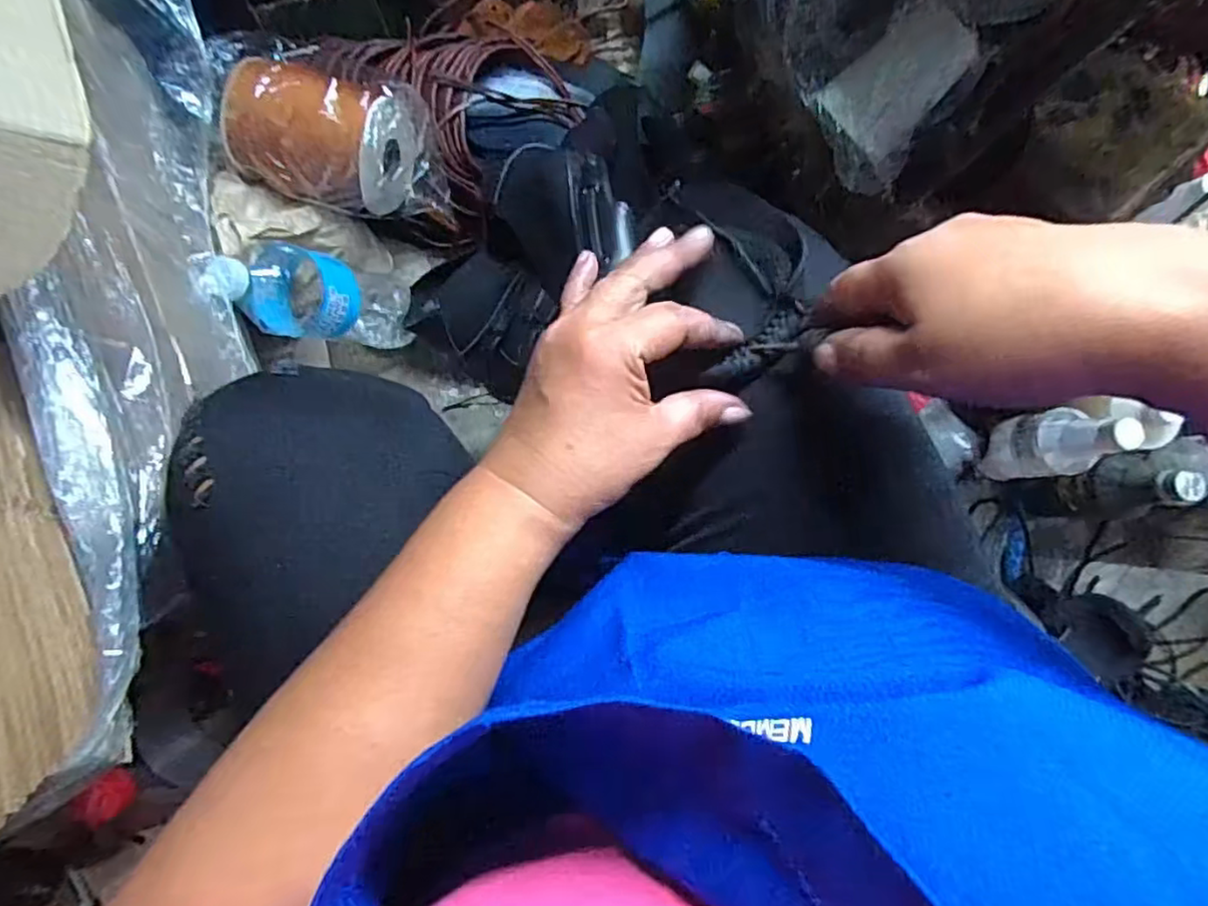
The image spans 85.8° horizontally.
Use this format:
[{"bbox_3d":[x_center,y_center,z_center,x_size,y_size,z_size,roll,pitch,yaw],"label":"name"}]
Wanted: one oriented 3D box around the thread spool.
[{"bbox_3d":[-0.262,-0.289,0.614,0.165,0.118,0.110,3,87,-3],"label":"thread spool"}]

